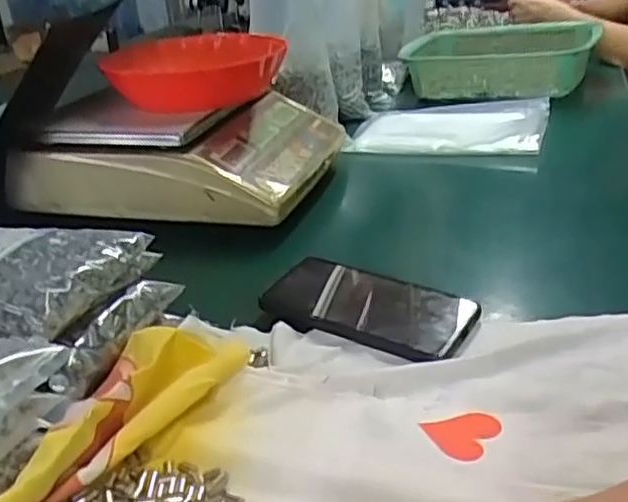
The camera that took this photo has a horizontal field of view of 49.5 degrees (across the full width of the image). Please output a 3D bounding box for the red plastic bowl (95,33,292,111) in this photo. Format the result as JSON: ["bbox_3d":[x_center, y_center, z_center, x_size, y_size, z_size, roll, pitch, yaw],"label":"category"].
[{"bbox_3d":[-0.140,-0.215,0.801,0.198,0.059,0.170,-4,28,-4],"label":"red plastic bowl"}]

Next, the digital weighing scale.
[{"bbox_3d":[-0.156,-0.126,0.787,0.327,0.090,0.228,3,28,15],"label":"digital weighing scale"}]

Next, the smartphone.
[{"bbox_3d":[0.040,0.039,0.534,0.160,0.012,0.089,13,32,31],"label":"smartphone"}]

